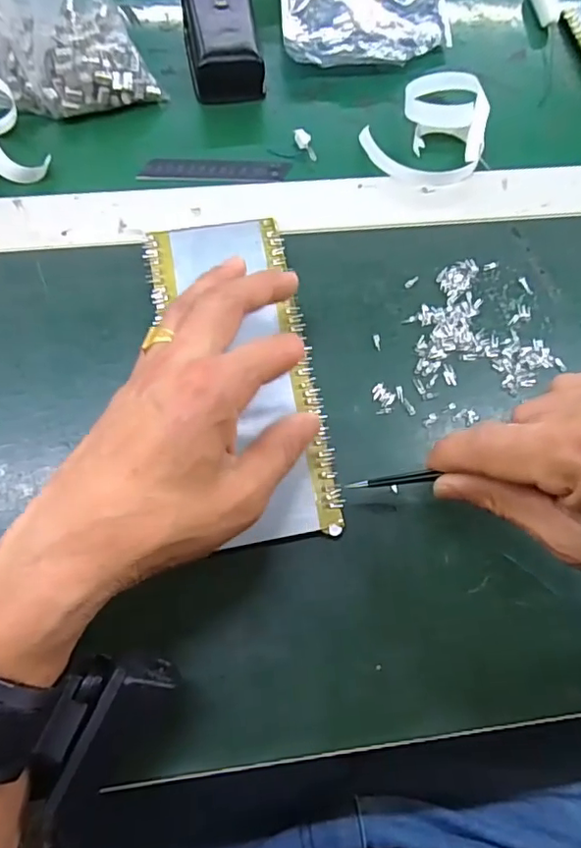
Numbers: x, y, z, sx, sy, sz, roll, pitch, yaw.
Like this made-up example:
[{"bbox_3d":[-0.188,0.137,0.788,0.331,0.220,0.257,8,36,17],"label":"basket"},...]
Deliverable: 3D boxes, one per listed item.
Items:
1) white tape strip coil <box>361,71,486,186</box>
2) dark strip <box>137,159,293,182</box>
[{"bbox_3d":[0.095,-0.205,0.381,0.080,0.017,0.084,1,72,-2],"label":"white tape strip coil"},{"bbox_3d":[-0.052,-0.176,0.384,0.102,0.004,0.018,-1,72,-3],"label":"dark strip"}]

